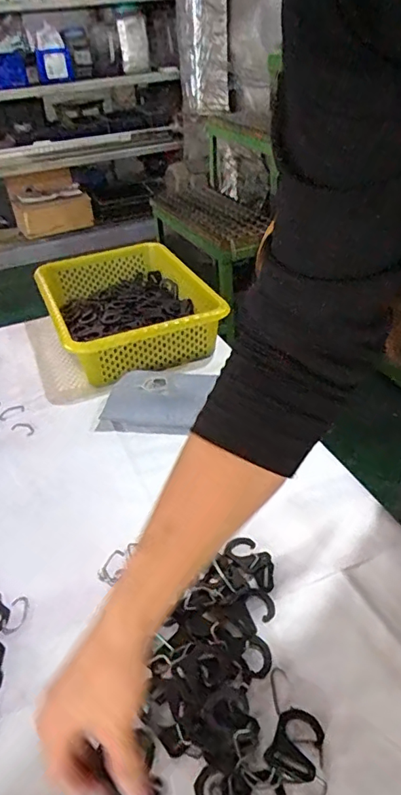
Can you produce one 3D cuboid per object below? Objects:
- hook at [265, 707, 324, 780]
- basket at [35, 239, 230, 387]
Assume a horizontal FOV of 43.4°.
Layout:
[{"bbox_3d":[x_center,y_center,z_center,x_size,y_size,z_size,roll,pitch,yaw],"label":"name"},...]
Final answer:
[{"bbox_3d":[0.072,0.259,0.378,0.035,0.004,0.047,17,39,25],"label":"hook"},{"bbox_3d":[-0.134,-0.158,0.902,0.259,0.103,0.361,-15,37,-18],"label":"basket"}]

